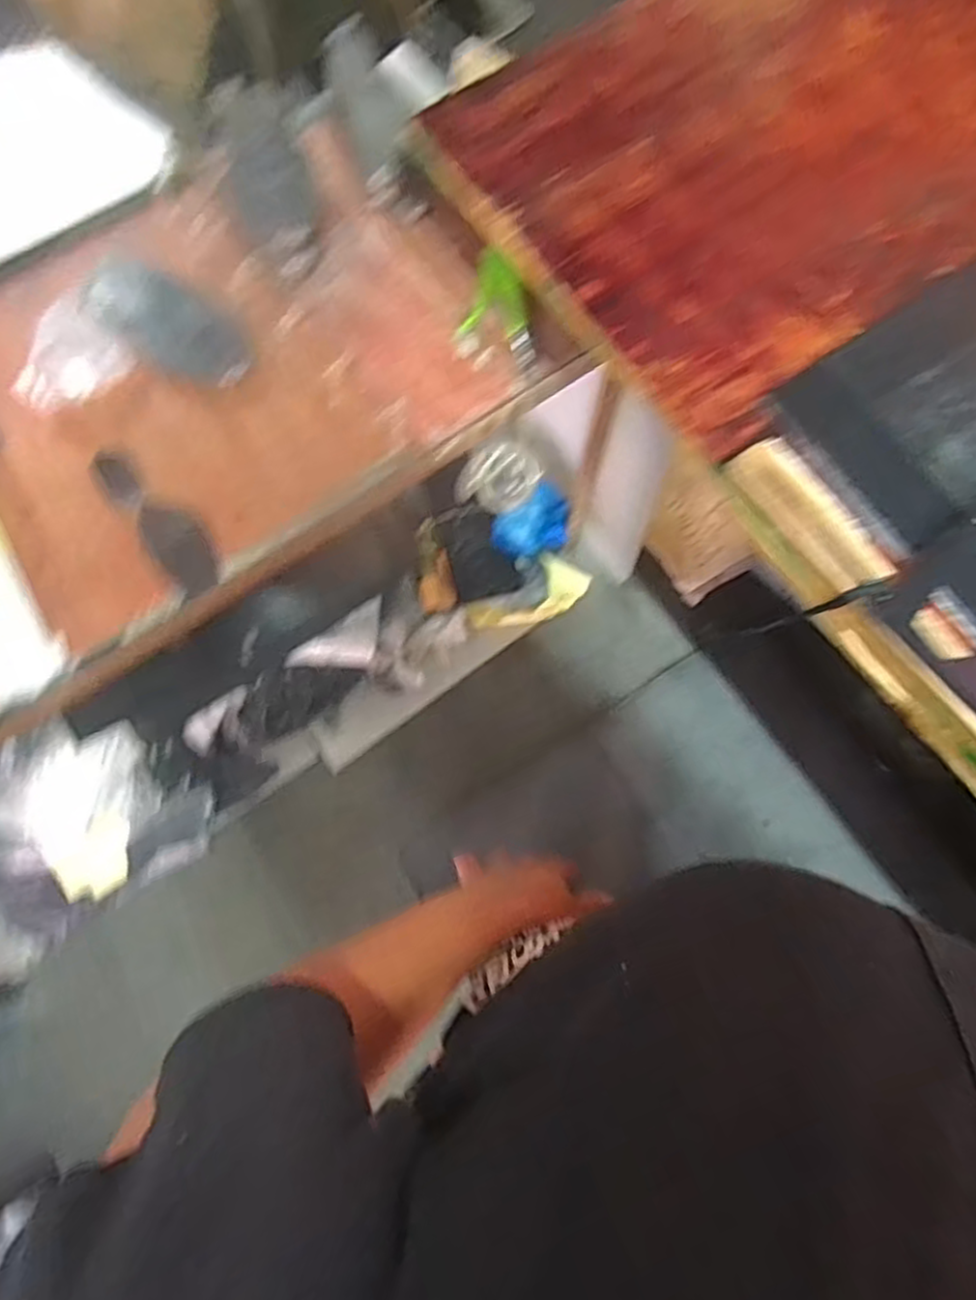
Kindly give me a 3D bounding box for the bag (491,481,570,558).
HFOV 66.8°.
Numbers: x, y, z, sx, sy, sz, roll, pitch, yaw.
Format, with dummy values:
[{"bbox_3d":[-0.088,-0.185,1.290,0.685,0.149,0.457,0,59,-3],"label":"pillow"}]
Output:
[{"bbox_3d":[0.080,-0.222,1.272,0.137,0.127,0.079,-33,76,-10],"label":"bag"}]

